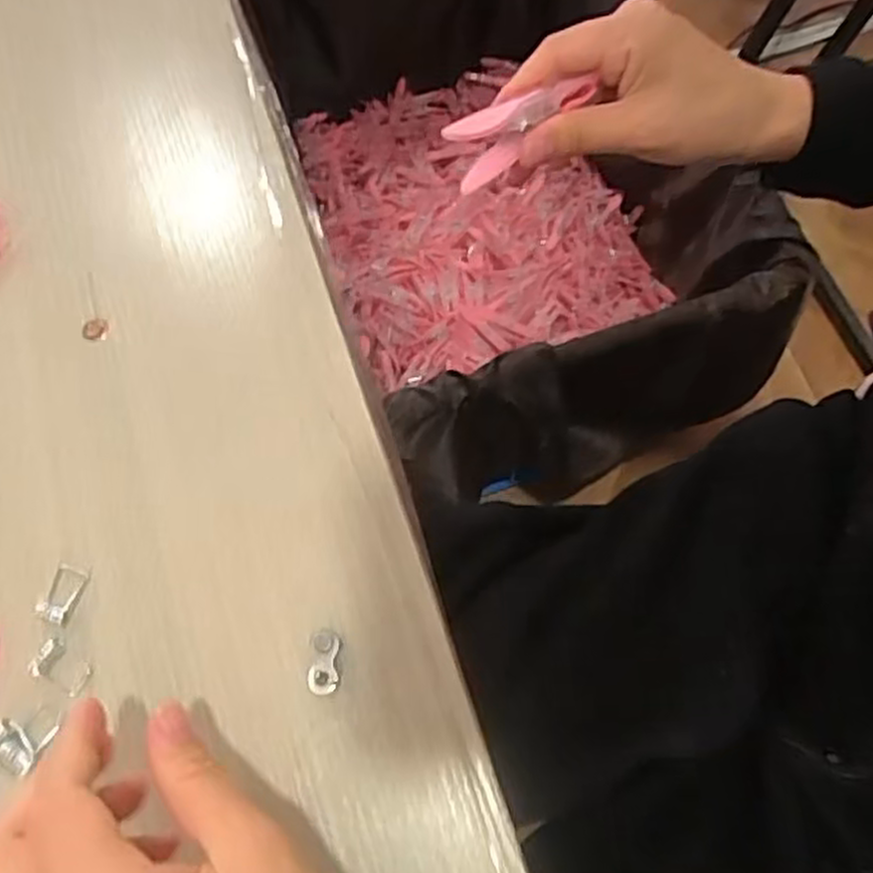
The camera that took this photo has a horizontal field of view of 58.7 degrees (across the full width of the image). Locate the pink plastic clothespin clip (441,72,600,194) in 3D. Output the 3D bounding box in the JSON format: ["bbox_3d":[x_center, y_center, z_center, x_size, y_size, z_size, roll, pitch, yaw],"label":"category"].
[{"bbox_3d":[0.038,-0.142,0.360,0.072,0.034,0.016,-33,70,-11],"label":"pink plastic clothespin clip"}]

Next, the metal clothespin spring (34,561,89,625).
[{"bbox_3d":[-0.152,0.063,0.314,0.014,0.005,0.023,21,70,10],"label":"metal clothespin spring"}]

